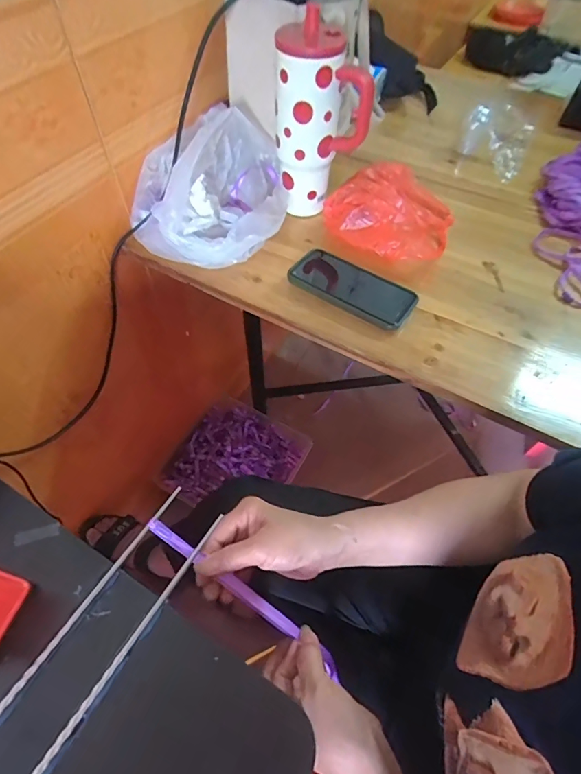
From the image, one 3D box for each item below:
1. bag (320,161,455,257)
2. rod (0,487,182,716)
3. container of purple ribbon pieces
[{"bbox_3d":[0.151,-0.264,0.623,0.175,0.056,0.190,23,59,13],"label":"bag"},{"bbox_3d":[-0.164,0.175,0.328,0.007,0.004,0.210,28,60,16],"label":"rod"},{"bbox_3d":[-0.138,0.187,1.079,0.304,0.083,0.293,23,59,13],"label":"container of purple ribbon pieces"}]

